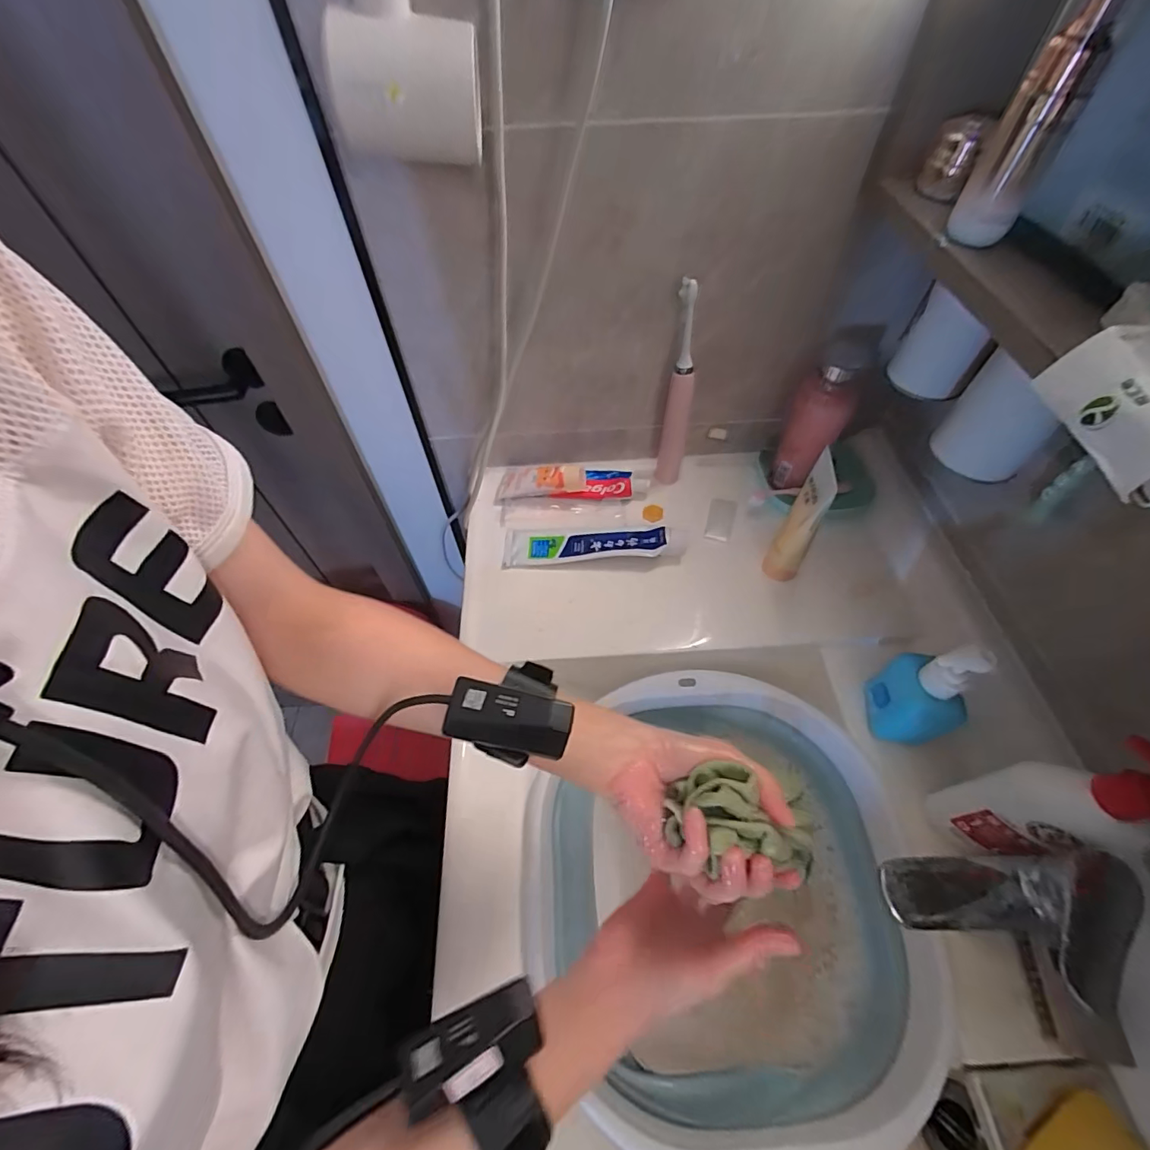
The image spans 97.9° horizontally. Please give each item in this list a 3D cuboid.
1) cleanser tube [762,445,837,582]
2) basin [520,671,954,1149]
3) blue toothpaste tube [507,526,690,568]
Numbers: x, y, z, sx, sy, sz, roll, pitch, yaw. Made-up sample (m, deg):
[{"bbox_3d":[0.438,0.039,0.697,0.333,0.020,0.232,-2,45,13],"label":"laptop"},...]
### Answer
[{"bbox_3d":[0.239,-0.053,0.525,0.035,0.150,0.039,27,60,17],"label":"cleanser tube"},{"bbox_3d":[0.119,0.270,0.446,0.319,0.078,0.348,11,57,8],"label":"basin"},{"bbox_3d":[0.023,-0.039,0.601,0.215,0.026,0.052,0,56,1],"label":"blue toothpaste tube"}]

